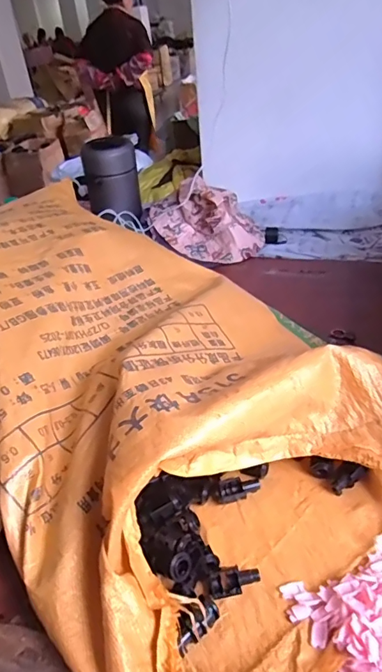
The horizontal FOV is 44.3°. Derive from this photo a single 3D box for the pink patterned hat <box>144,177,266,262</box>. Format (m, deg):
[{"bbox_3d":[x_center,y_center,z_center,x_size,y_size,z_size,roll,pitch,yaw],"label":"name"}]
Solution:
[{"bbox_3d":[0.037,-0.285,1.129,0.275,0.142,0.207,-7,34,0],"label":"pink patterned hat"}]

